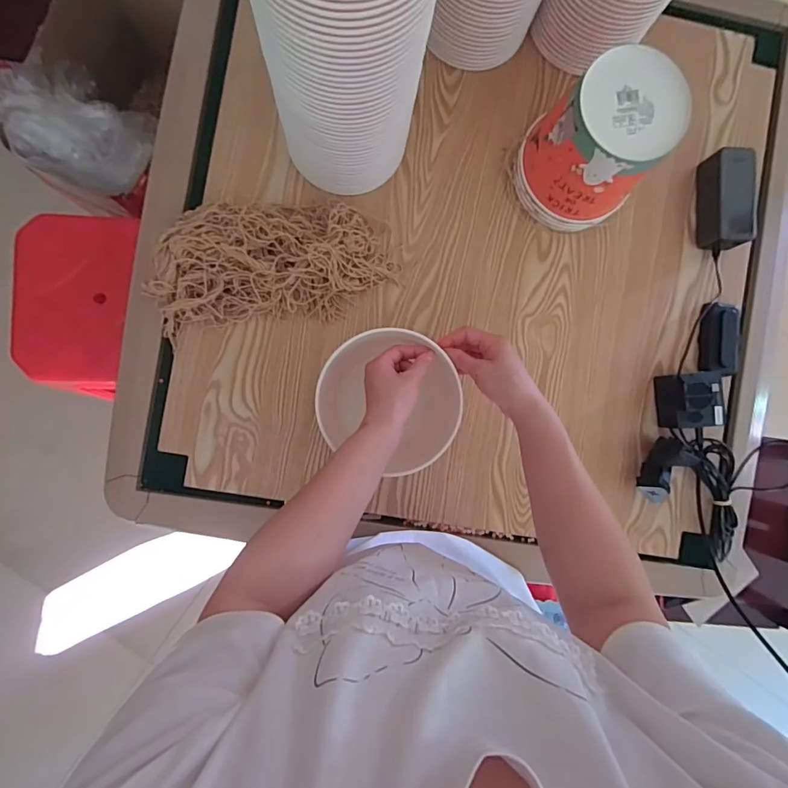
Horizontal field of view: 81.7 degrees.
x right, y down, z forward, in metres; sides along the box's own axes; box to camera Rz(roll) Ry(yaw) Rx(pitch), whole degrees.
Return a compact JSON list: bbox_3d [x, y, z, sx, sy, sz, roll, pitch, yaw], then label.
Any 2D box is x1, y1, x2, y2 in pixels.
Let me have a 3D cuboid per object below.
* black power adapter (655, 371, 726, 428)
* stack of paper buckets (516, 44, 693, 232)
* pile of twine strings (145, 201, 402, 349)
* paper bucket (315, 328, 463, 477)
[{"bbox_3d":[0.425,0.009,0.654,0.067,0.058,0.075,-3,90,-4],"label":"black power adapter"},{"bbox_3d":[0.256,-0.309,0.583,0.136,0.169,0.141,-43,92,-3],"label":"stack of paper buckets"},{"bbox_3d":[-0.159,-0.174,0.598,0.310,0.073,0.152,-13,90,-4],"label":"pile of twine strings"},{"bbox_3d":[-0.006,0.005,0.574,0.170,0.123,0.152,22,88,-4],"label":"paper bucket"}]

